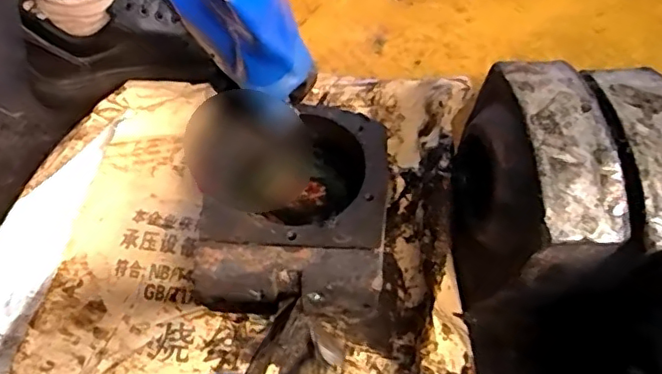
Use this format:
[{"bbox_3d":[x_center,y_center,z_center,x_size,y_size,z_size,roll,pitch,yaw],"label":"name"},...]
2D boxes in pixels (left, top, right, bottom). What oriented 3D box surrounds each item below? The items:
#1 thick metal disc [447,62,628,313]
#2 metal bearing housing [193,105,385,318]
[{"bbox_3d":[0.149,-0.001,0.463,0.089,0.148,0.153,-4,60,-4],"label":"thick metal disc"},{"bbox_3d":[-0.029,0.022,0.510,0.145,0.082,0.174,3,59,1],"label":"metal bearing housing"}]

